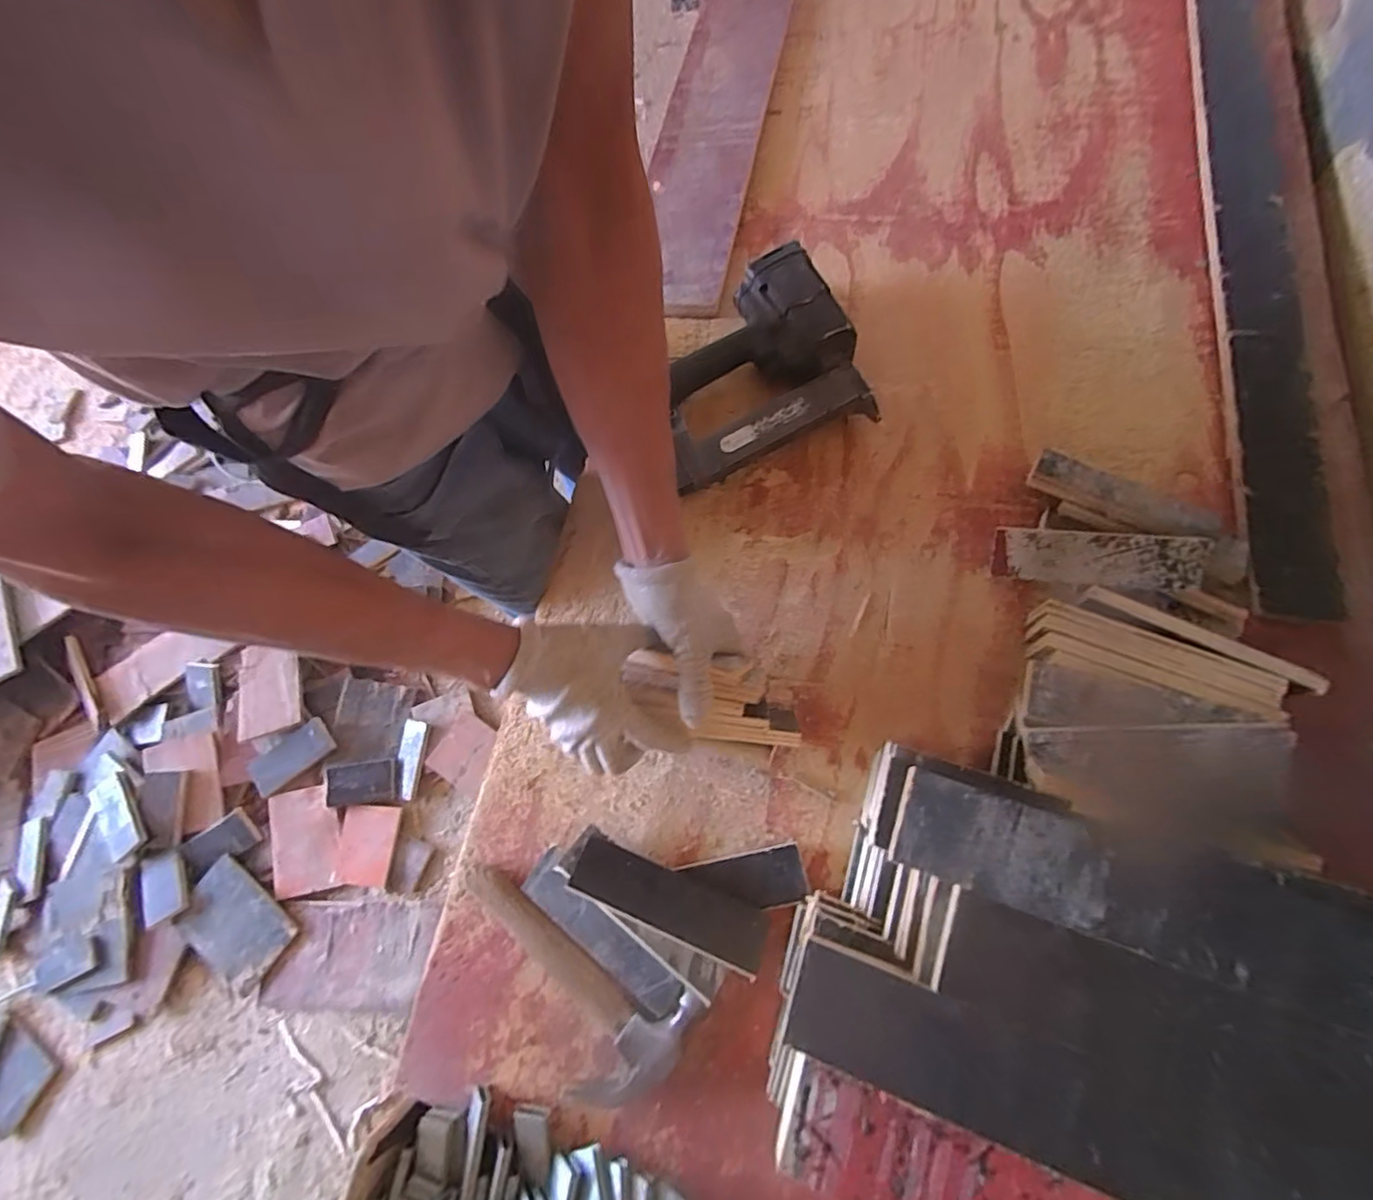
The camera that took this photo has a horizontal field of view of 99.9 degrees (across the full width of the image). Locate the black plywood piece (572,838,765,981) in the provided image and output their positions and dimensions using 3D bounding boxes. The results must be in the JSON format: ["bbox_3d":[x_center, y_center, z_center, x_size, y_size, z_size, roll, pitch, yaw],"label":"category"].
[{"bbox_3d":[-0.016,0.253,0.483,0.165,0.008,0.046,19,49,11],"label":"black plywood piece"}]

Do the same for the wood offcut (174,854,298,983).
[{"bbox_3d":[-0.913,0.642,1.157,0.216,0.014,0.139,42,62,6],"label":"wood offcut"}]

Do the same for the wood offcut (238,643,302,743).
[{"bbox_3d":[-0.949,0.202,1.302,0.147,0.024,0.219,-20,64,-1],"label":"wood offcut"}]

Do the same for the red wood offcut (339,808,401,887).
[{"bbox_3d":[-0.666,0.512,1.199,0.120,0.028,0.153,0,69,8],"label":"red wood offcut"}]

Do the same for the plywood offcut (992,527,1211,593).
[{"bbox_3d":[0.368,-0.037,0.526,0.156,0.012,0.049,8,100,30],"label":"plywood offcut"}]

